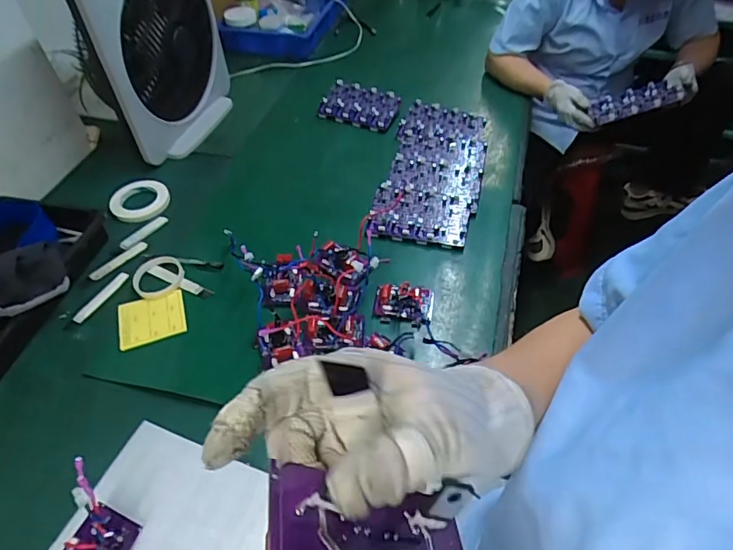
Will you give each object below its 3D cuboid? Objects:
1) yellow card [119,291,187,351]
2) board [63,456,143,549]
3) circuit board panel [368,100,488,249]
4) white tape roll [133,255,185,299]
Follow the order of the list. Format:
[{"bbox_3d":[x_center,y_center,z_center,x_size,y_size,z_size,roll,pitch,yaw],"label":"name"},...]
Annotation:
[{"bbox_3d":[-0.367,0.074,0.860,0.107,0.009,0.091,-14,50,-10],"label":"yellow card"},{"bbox_3d":[-0.318,0.296,0.567,0.060,0.148,0.116,18,52,17],"label":"board"},{"bbox_3d":[0.145,-0.232,1.065,0.200,0.043,0.426,9,50,9],"label":"circuit board panel"},{"bbox_3d":[-0.377,0.003,0.907,0.089,0.014,0.096,-1,49,1],"label":"white tape roll"}]

